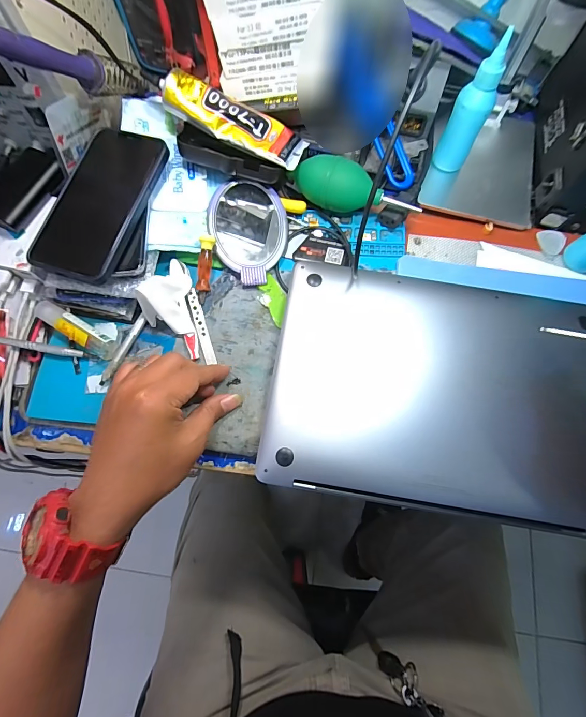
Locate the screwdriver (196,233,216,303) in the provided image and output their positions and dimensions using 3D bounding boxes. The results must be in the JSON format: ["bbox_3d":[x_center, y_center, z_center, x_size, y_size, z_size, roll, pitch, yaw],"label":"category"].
[{"bbox_3d":[-0.089,-0.090,0.359,0.013,0.013,0.066,8,96,2],"label":"screwdriver"}]

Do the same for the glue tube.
[{"bbox_3d":[-0.058,-0.233,0.351,0.143,0.025,0.049,22,73,-9],"label":"glue tube"}]

